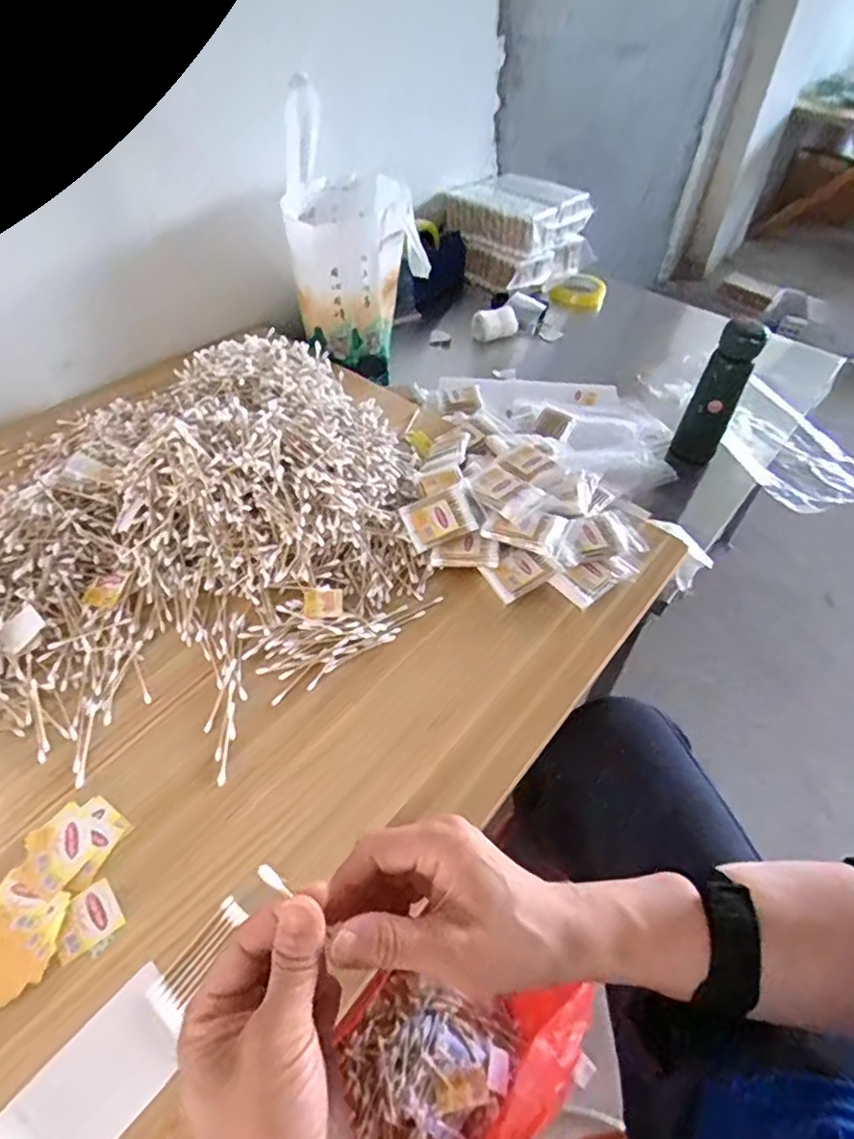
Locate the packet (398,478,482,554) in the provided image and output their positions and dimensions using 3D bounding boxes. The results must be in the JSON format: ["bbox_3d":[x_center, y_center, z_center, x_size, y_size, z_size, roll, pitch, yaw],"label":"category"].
[{"bbox_3d":[0.017,-0.060,0.696,0.083,0.012,0.063,-25,65,5],"label":"packet"}]

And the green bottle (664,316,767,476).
[{"bbox_3d":[0.416,-0.245,0.876,0.060,0.213,0.064,28,53,21],"label":"green bottle"}]

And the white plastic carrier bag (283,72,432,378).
[{"bbox_3d":[-0.101,-0.519,0.952,0.196,0.335,0.257,2,48,0],"label":"white plastic carrier bag"}]

